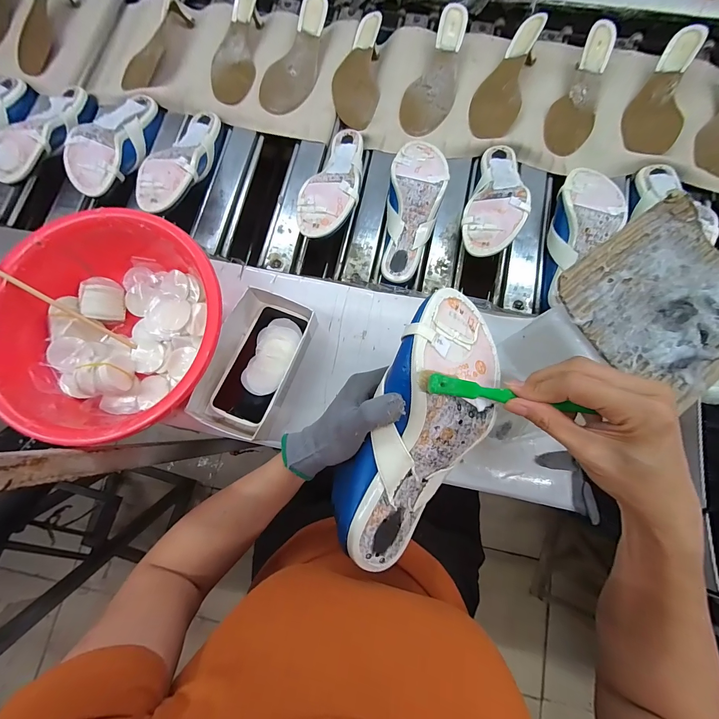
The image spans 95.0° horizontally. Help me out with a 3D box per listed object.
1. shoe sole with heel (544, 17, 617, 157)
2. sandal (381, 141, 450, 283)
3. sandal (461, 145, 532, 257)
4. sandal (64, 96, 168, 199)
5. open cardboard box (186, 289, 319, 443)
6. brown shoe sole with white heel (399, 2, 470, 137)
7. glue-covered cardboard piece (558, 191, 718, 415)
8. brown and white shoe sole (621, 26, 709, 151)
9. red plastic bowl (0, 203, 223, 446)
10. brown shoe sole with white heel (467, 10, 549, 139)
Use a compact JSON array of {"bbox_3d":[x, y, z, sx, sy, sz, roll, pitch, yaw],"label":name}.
[{"bbox_3d":[0.404,-0.490,0.599,0.080,0.012,0.238,20,93,4],"label":"shoe sole with heel"},{"bbox_3d":[0.084,-0.237,0.528,0.084,0.051,0.224,11,93,2],"label":"sandal"},{"bbox_3d":[0.220,-0.256,0.526,0.082,0.074,0.222,21,79,4],"label":"sandal"},{"bbox_3d":[-0.428,-0.381,0.573,0.089,0.052,0.227,9,79,2],"label":"sandal"},{"bbox_3d":[-0.141,0.004,0.451,0.111,0.048,0.203,22,79,4],"label":"open cardboard box"},{"bbox_3d":[0.144,-0.526,0.606,0.085,0.018,0.237,20,92,4],"label":"brown shoe sole with white heel"},{"bbox_3d":[0.288,-0.058,0.299,0.161,0.028,0.152,-36,78,-6],"label":"glue-covered cardboard piece"},{"bbox_3d":[0.536,-0.464,0.570,0.086,0.048,0.228,28,80,5],"label":"brown and white shoe sole"},{"bbox_3d":[-0.307,-0.040,0.433,0.275,0.105,0.261,0,79,0],"label":"red plastic bowl"},{"bbox_3d":[0.262,-0.502,0.586,0.089,0.044,0.235,17,79,3],"label":"brown shoe sole with white heel"}]

